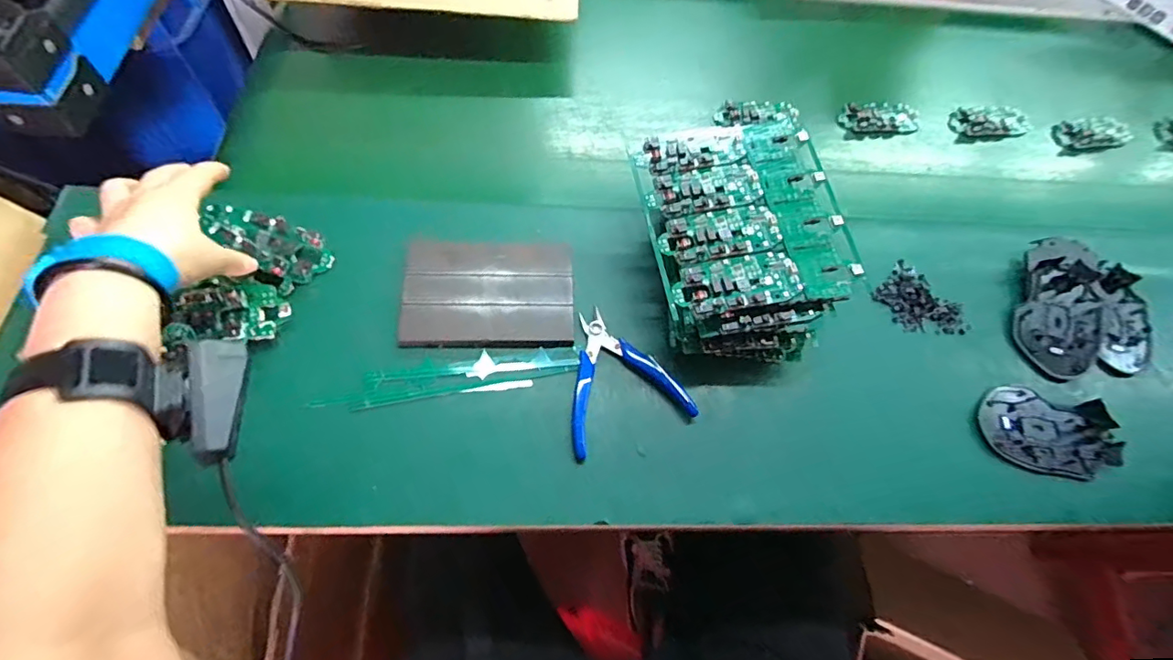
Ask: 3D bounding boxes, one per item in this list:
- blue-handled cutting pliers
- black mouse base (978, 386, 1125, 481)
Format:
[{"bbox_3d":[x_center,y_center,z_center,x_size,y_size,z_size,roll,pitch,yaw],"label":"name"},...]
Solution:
[{"bbox_3d":[0.022,0.037,0.456,0.104,0.013,0.114,-17,65,-13],"label":"blue-handled cutting pliers"},{"bbox_3d":[0.413,0.091,0.466,0.127,0.009,0.076,5,59,0],"label":"black mouse base"}]

